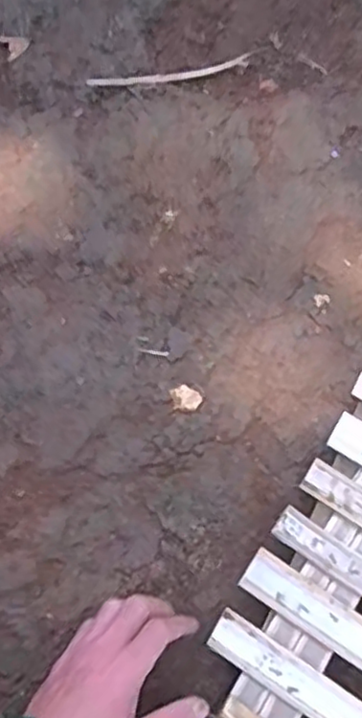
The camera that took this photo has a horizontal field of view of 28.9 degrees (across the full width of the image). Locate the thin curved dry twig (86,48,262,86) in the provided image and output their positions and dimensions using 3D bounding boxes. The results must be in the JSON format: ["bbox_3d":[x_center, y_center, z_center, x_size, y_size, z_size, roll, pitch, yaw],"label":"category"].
[{"bbox_3d":[-0.004,-0.320,0.790,0.198,0.010,0.021,-14,69,-4],"label":"thin curved dry twig"}]

